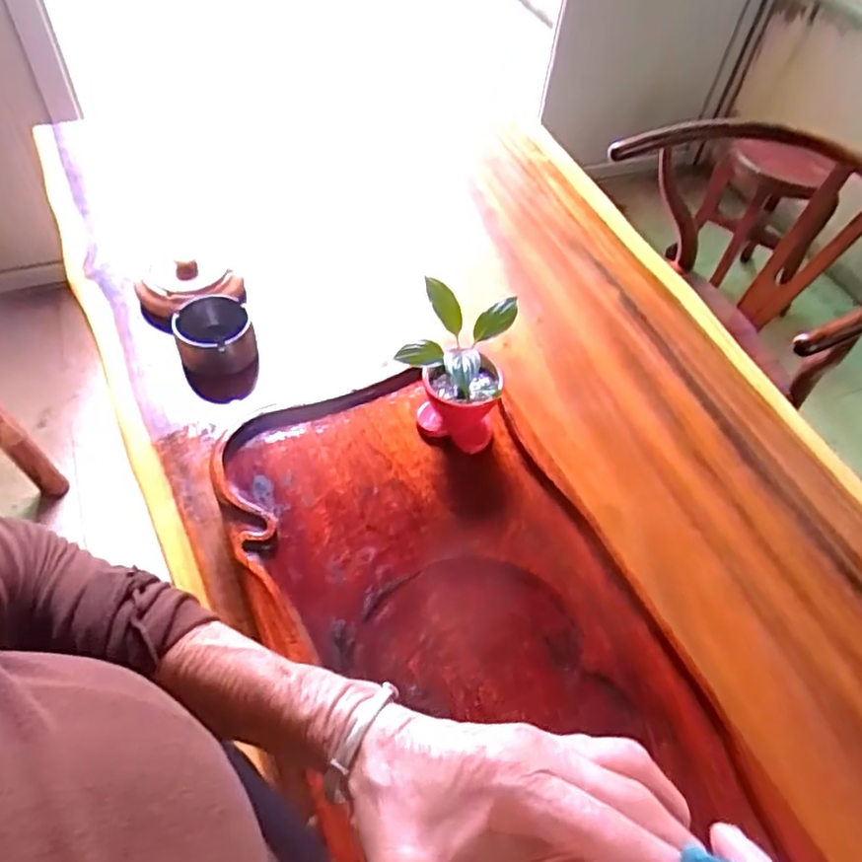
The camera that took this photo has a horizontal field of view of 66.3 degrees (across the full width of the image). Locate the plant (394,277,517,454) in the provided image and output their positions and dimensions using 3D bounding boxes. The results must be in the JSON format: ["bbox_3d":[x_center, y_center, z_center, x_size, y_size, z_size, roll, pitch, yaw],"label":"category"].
[{"bbox_3d":[0.021,-0.053,0.621,0.094,0.131,0.086,13,54,5],"label":"plant"}]

